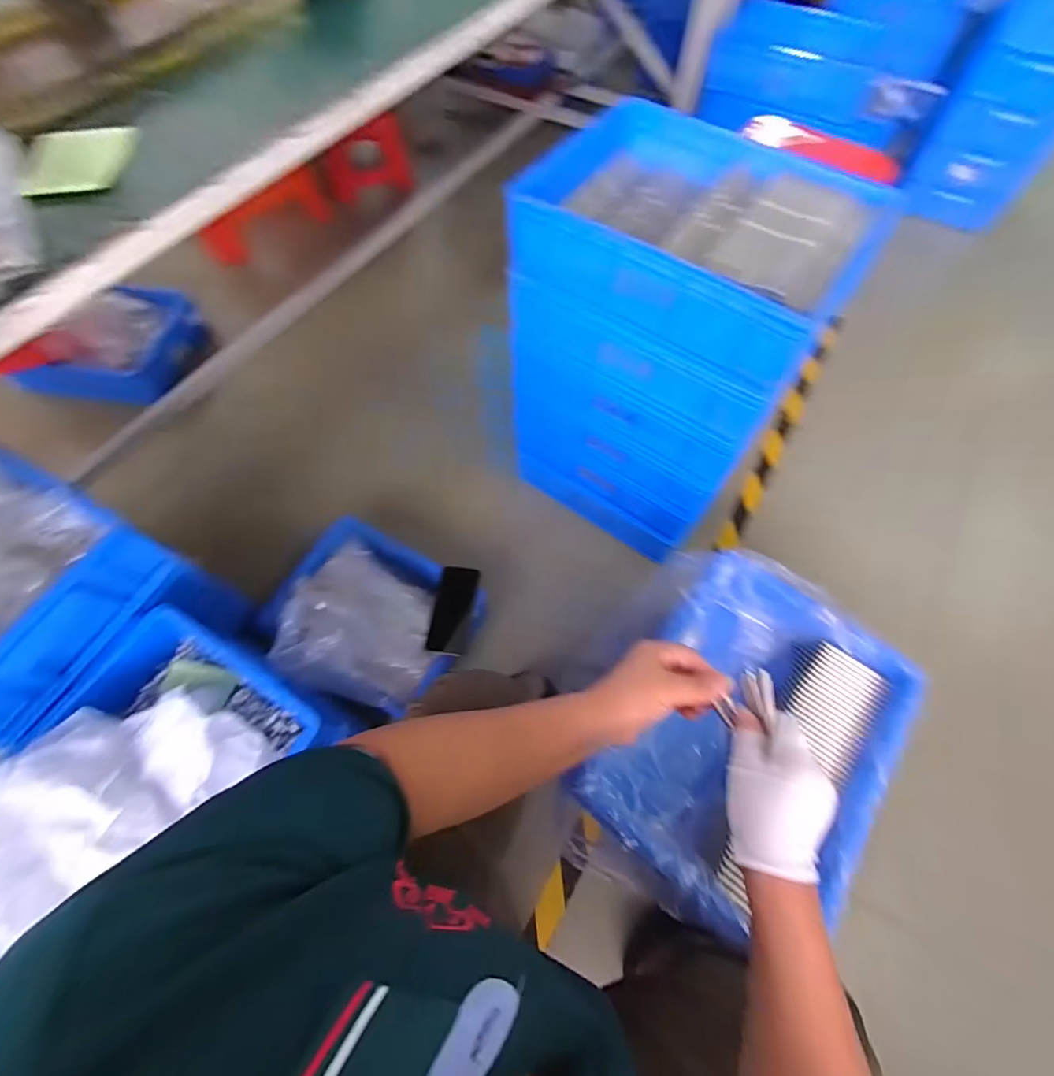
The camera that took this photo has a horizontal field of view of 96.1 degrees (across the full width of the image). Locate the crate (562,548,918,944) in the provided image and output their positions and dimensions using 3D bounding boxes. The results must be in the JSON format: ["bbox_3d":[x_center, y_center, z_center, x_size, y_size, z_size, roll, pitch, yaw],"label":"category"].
[{"bbox_3d":[0.281,0.259,0.647,0.331,0.121,0.432,35,69,14],"label":"crate"}]

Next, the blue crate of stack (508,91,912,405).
[{"bbox_3d":[0.221,-0.409,0.643,0.419,0.129,0.322,30,68,12],"label":"blue crate of stack"}]

